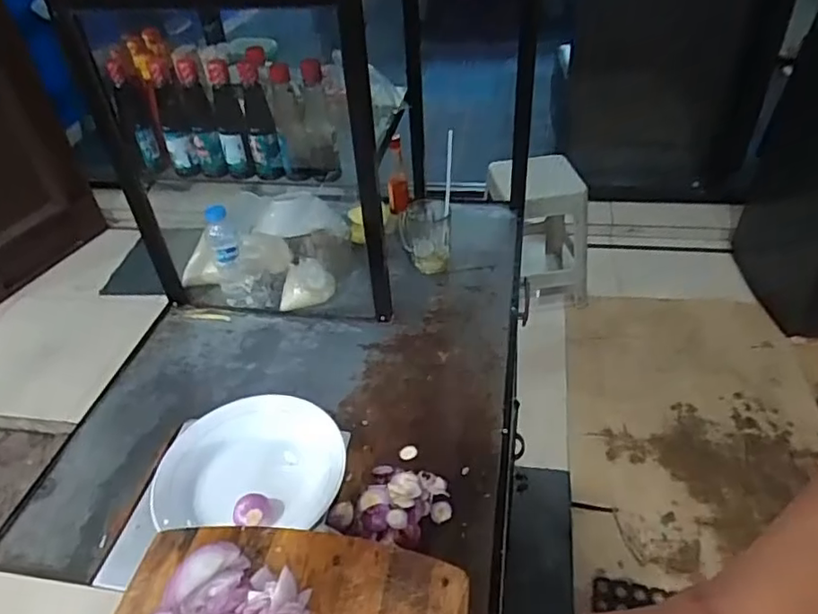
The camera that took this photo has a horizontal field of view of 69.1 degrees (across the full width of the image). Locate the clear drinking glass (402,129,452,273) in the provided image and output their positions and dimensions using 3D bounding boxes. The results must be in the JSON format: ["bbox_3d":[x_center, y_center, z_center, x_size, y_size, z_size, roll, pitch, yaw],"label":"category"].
[{"bbox_3d":[0.029,-0.127,1.066,0.081,0.113,0.081,-6,40,-2],"label":"clear drinking glass"}]

